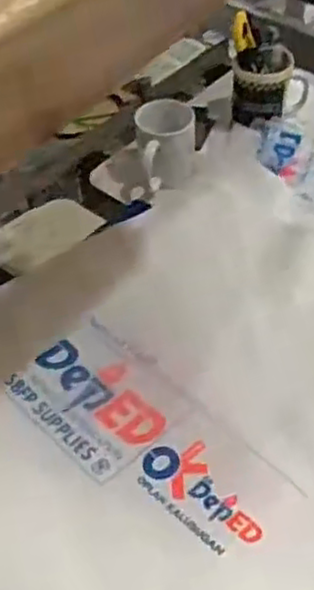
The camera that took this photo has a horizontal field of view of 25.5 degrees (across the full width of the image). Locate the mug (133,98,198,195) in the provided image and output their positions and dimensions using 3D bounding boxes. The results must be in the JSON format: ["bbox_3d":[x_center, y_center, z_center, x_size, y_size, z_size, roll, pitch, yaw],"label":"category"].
[{"bbox_3d":[0.016,-0.202,0.944,0.082,0.092,0.099,-8,49,-4],"label":"mug"}]

